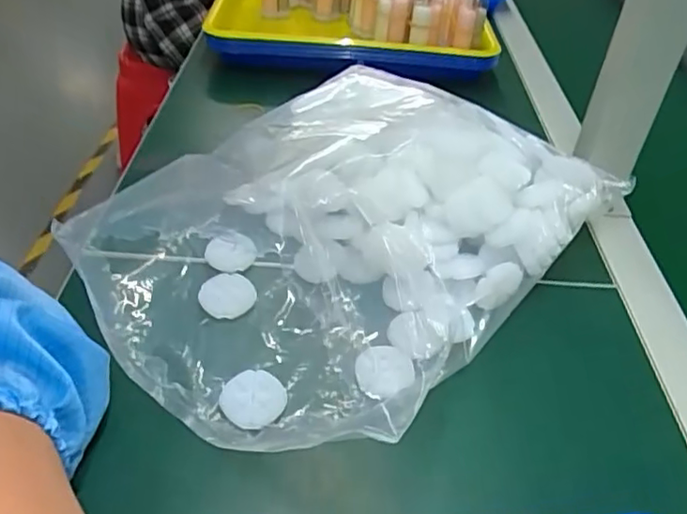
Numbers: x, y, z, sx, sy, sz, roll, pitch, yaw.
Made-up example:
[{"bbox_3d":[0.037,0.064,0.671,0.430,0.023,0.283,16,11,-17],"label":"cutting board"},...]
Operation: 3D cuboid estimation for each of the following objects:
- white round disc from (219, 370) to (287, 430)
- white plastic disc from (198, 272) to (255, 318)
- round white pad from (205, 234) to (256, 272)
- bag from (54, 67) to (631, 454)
[{"bbox_3d":[-0.052,0.082,0.350,0.038,0.007,0.034,13,42,10],"label":"white round disc"},{"bbox_3d":[-0.081,0.026,0.419,0.036,0.004,0.036,2,41,-2],"label":"white plastic disc"},{"bbox_3d":[-0.084,-0.005,0.449,0.036,0.006,0.033,2,41,-2],"label":"round white pad"},{"bbox_3d":[0.000,-0.040,0.434,0.346,0.100,0.263,-33,51,-33],"label":"bag"}]

